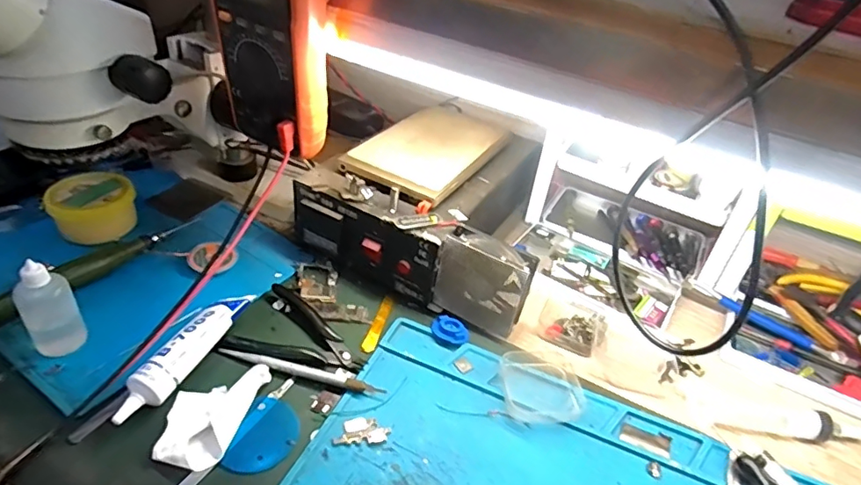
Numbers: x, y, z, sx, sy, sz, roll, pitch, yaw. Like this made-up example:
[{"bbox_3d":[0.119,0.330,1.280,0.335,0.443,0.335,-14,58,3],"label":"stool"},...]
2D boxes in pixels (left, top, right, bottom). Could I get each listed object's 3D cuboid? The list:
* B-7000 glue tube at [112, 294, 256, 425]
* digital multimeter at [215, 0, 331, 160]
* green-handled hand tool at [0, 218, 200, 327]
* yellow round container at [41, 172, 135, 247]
[{"bbox_3d":[-0.195,0.088,0.418,0.026,0.028,0.132,18,38,13],"label":"B-7000 glue tube"},{"bbox_3d":[-0.124,-0.158,0.405,0.087,0.172,0.049,24,40,21],"label":"digital multimeter"},{"bbox_3d":[-0.310,0.019,0.486,0.023,0.023,0.194,25,41,22],"label":"green-handled hand tool"},{"bbox_3d":[-0.345,-0.035,0.535,0.075,0.046,0.064,-18,44,-30],"label":"yellow round container"}]

